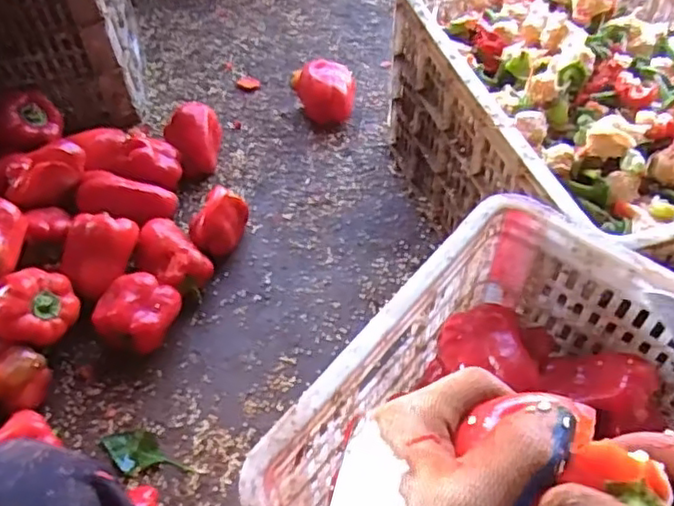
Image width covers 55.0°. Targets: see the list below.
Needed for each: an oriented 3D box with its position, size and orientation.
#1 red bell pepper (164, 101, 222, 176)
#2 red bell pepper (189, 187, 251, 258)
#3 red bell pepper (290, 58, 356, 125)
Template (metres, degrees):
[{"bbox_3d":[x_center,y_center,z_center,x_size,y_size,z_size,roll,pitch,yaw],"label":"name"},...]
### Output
[{"bbox_3d":[-0.213,-0.165,0.980,0.083,0.084,0.092,-15,55,-11],"label":"red bell pepper"},{"bbox_3d":[-0.161,-0.038,0.872,0.063,0.069,0.086,14,54,10],"label":"red bell pepper"},{"bbox_3d":[-0.021,-0.264,1.046,0.100,0.072,0.115,-5,53,-3],"label":"red bell pepper"}]

